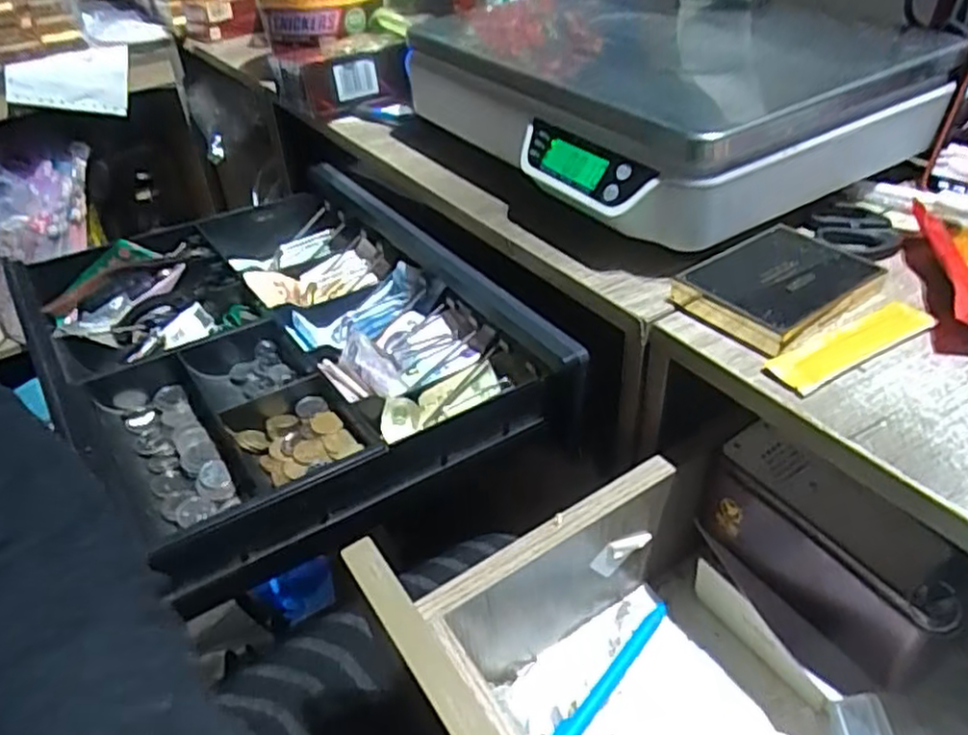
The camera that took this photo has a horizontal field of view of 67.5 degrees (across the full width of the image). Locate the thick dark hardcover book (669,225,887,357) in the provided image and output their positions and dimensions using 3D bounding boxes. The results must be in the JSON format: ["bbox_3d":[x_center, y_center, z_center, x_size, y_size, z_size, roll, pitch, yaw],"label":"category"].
[{"bbox_3d":[0.169,-0.048,0.414,0.095,0.025,0.074,-26,43,-27],"label":"thick dark hardcover book"}]

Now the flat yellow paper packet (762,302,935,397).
[{"bbox_3d":[0.188,-0.012,0.370,0.096,0.005,0.024,-23,61,-20],"label":"flat yellow paper packet"}]

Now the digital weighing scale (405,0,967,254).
[{"bbox_3d":[0.125,-0.203,0.536,0.256,0.079,0.309,-22,41,-23],"label":"digital weighing scale"}]

